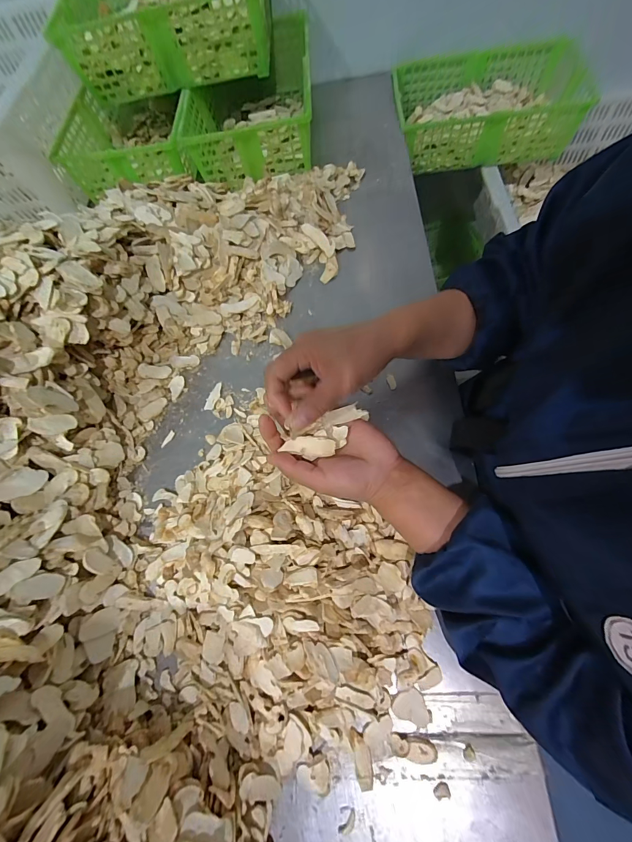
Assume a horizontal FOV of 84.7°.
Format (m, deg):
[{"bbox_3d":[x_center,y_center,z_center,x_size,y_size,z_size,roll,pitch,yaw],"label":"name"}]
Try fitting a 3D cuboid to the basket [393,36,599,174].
[{"bbox_3d":[0.348,-0.632,0.707,0.374,0.099,0.218,-6,67,4],"label":"basket"}]

